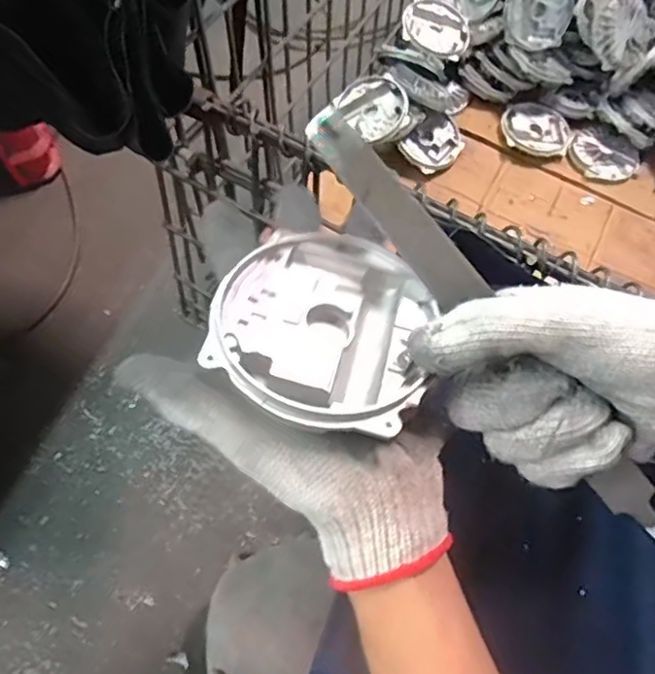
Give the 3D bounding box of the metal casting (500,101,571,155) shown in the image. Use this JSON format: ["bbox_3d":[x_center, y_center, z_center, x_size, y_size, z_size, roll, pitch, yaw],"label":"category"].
[{"bbox_3d":[0.333,-0.337,0.967,0.106,0.017,0.091,14,65,4],"label":"metal casting"}]

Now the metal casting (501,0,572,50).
[{"bbox_3d":[0.331,-0.514,0.955,0.100,0.107,0.030,3,21,-3],"label":"metal casting"}]

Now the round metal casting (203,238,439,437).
[{"bbox_3d":[-0.003,-0.003,0.298,0.104,0.028,0.104,5,52,-6],"label":"round metal casting"}]

